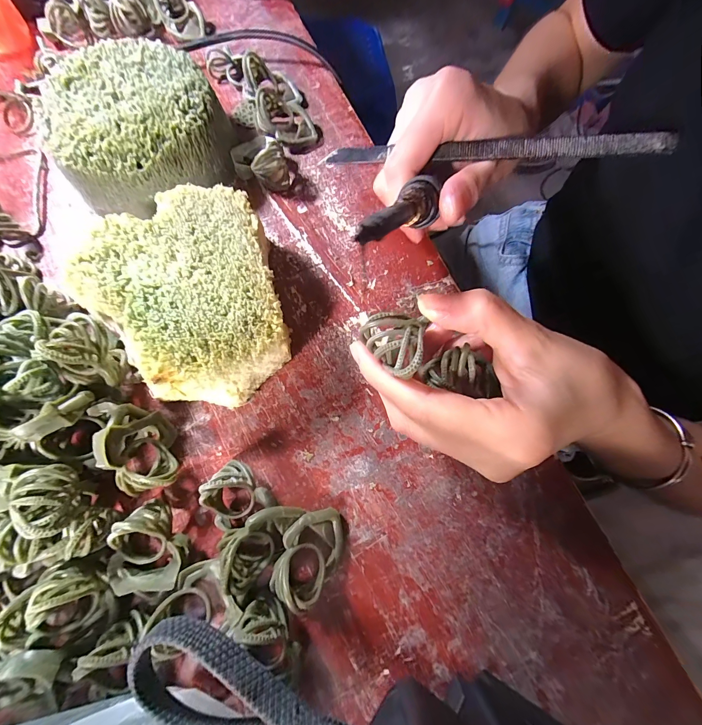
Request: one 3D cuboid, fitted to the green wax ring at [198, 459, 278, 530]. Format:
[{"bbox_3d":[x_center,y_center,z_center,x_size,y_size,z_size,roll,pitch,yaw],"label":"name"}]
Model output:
[{"bbox_3d":[-0.057,0.064,0.156,0.029,0.028,0.029,0,75,-2],"label":"green wax ring"}]

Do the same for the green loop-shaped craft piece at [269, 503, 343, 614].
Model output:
[{"bbox_3d":[-0.019,0.091,0.149,0.028,0.028,0.038,16,75,3],"label":"green loop-shaped craft piece"}]

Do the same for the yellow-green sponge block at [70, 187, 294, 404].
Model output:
[{"bbox_3d":[-0.085,-0.032,0.174,0.094,0.042,0.114,-19,76,-7],"label":"yellow-green sponge block"}]

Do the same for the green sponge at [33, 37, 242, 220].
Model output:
[{"bbox_3d":[-0.134,-0.148,0.202,0.100,0.045,0.094,-29,78,-9],"label":"green sponge"}]

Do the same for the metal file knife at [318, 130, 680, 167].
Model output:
[{"bbox_3d":[0.065,-0.108,0.159,0.163,0.006,0.008,7,74,14],"label":"metal file knife"}]

